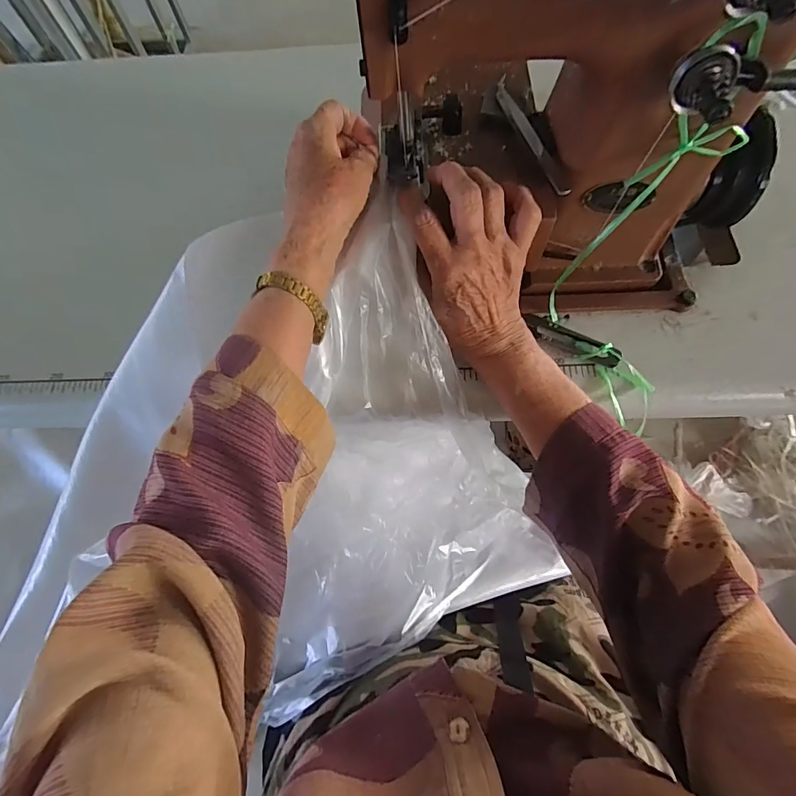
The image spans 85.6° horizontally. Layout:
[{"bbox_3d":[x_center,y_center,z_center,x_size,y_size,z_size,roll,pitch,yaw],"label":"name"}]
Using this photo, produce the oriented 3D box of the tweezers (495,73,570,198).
[{"bbox_3d":[0.103,-0.206,0.334,0.013,0.011,0.127,-18,69,-4],"label":"tweezers"}]

